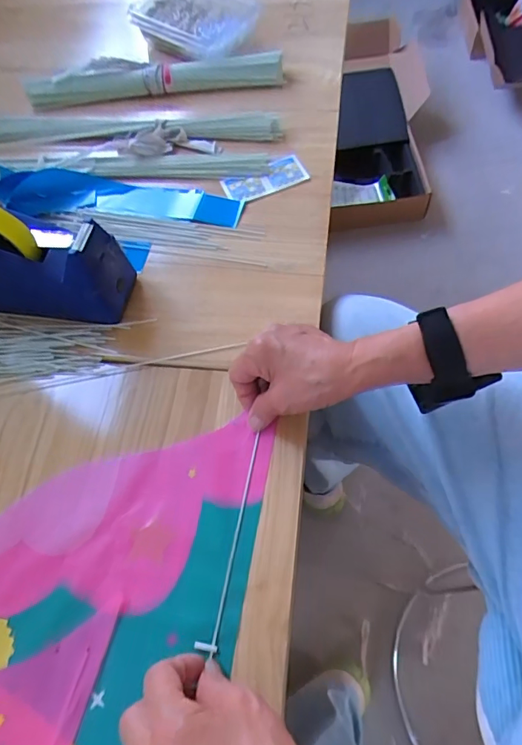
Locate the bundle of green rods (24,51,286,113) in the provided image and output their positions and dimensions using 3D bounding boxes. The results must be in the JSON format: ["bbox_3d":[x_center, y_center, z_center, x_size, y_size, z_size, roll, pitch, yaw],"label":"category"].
[{"bbox_3d":[-0.146,-0.400,0.648,0.349,0.026,0.050,-7,64,0],"label":"bundle of green rods"}]

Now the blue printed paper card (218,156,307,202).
[{"bbox_3d":[0.005,-0.235,0.578,0.097,0.006,0.046,-25,63,-7],"label":"blue printed paper card"}]

